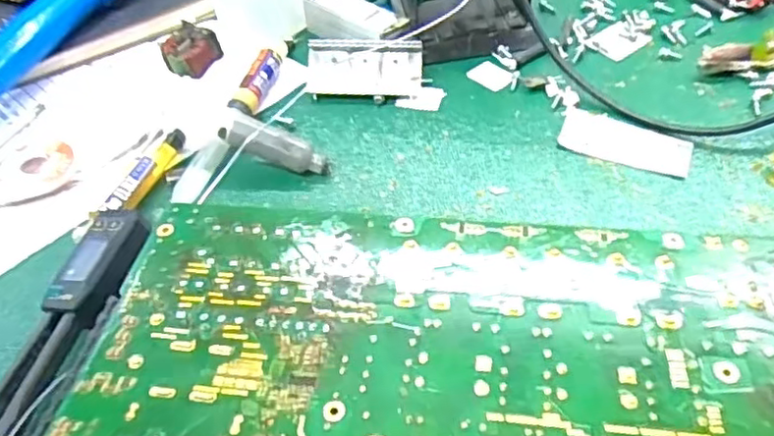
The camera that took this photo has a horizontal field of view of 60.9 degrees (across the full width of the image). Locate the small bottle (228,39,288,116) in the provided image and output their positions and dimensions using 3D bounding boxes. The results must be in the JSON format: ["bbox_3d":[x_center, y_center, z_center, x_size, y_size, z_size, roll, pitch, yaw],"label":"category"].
[{"bbox_3d":[-0.079,-0.088,0.412,0.014,0.016,0.074,6,49,9],"label":"small bottle"}]

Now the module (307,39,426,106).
[{"bbox_3d":[-0.014,-0.092,0.410,0.069,0.014,0.037,5,82,4],"label":"module"}]

